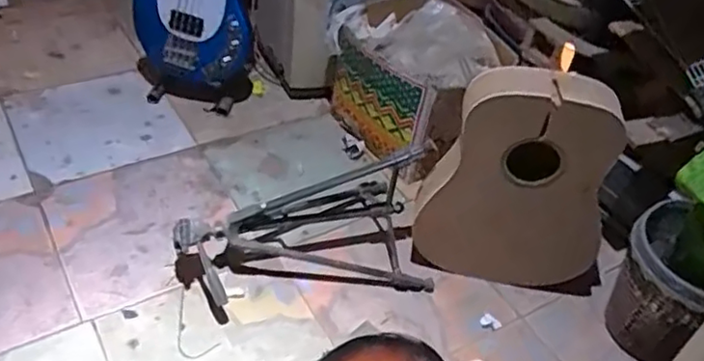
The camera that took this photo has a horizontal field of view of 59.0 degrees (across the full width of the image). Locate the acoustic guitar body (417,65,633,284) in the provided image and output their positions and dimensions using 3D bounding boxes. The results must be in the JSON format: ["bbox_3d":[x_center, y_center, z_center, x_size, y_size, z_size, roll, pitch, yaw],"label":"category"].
[{"bbox_3d":[0.339,0.033,1.263,0.377,0.513,0.108,16,43,6],"label":"acoustic guitar body"}]

